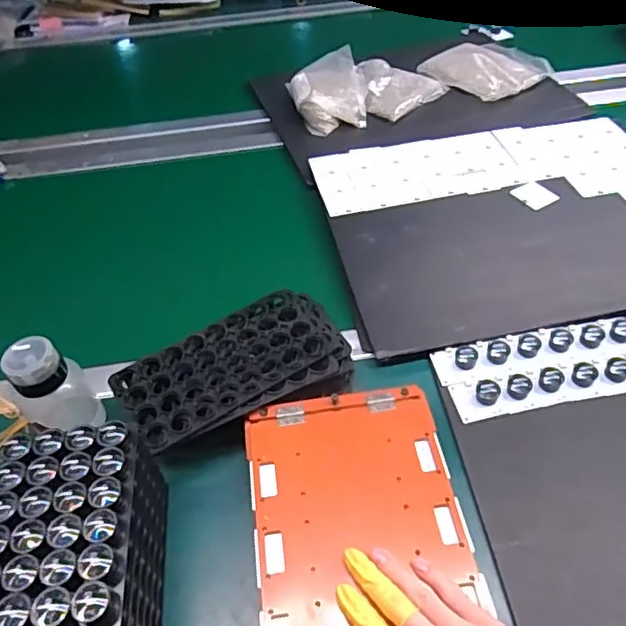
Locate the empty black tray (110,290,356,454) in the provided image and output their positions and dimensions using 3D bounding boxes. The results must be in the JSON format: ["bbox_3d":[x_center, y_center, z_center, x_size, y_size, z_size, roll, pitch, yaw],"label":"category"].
[{"bbox_3d":[-0.074,0.059,0.554,0.217,0.052,0.115,-25,53,-15],"label":"empty black tray"}]

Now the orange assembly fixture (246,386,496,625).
[{"bbox_3d":[0.036,0.172,0.432,0.162,0.010,0.245,-9,50,-3],"label":"orange assembly fixture"}]

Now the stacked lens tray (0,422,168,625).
[{"bbox_3d":[-0.168,0.196,0.399,0.101,0.121,0.200,-6,50,-1],"label":"stacked lens tray"}]

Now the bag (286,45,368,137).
[{"bbox_3d":[0.029,-0.368,0.918,0.121,0.046,0.169,-12,50,-6],"label":"bag"}]

